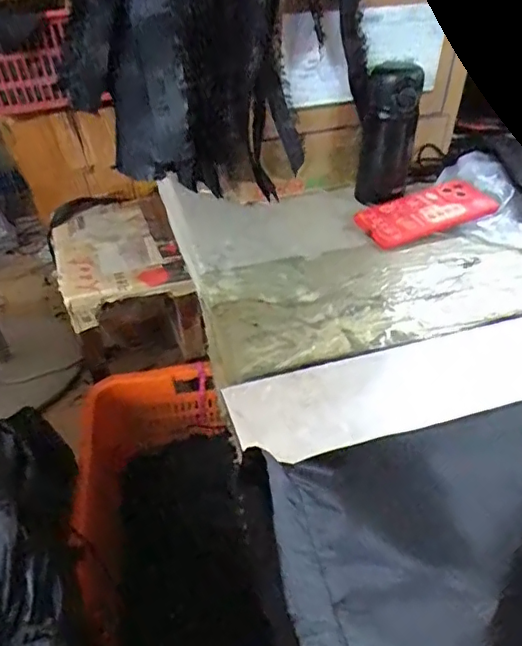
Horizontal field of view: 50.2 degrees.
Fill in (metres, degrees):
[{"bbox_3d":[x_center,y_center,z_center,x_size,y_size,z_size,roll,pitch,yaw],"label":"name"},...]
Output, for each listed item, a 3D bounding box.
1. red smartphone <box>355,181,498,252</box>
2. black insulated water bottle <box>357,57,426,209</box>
[{"bbox_3d":[0.200,-0.136,0.678,0.162,0.008,0.076,-21,54,-13],"label":"red smartphone"},{"bbox_3d":[0.154,-0.227,0.681,0.061,0.165,0.050,6,41,9],"label":"black insulated water bottle"}]

